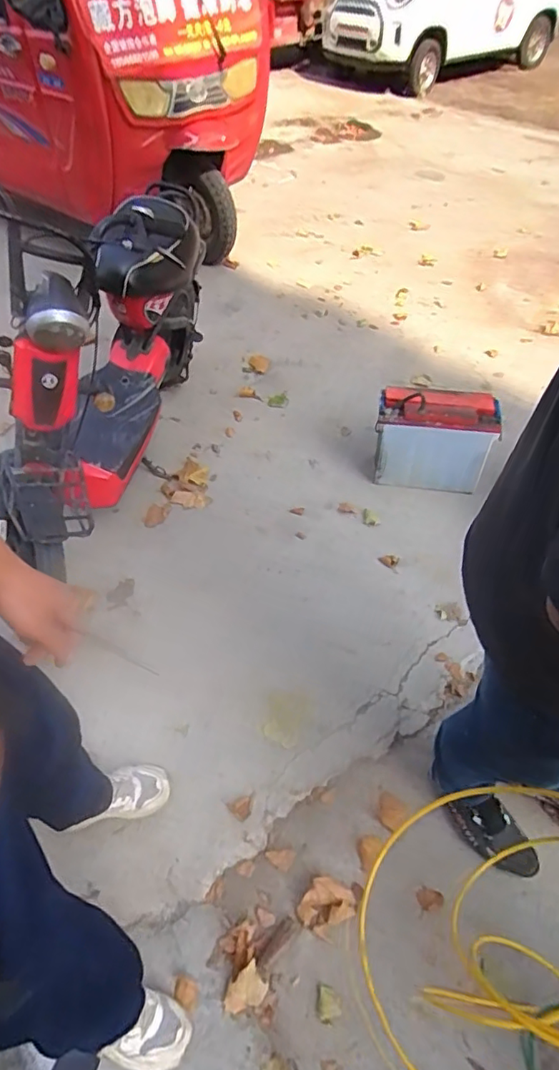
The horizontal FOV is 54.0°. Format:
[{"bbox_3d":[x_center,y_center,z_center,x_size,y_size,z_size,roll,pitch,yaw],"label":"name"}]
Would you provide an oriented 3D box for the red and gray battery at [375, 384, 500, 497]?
[{"bbox_3d":[0.503,-0.317,1.798,0.361,0.319,0.194,10,51,10],"label":"red and gray battery"}]

